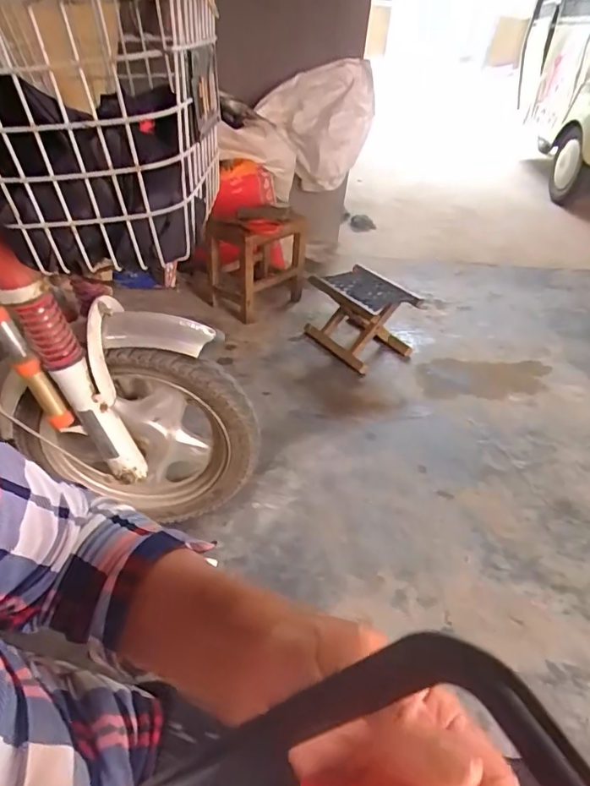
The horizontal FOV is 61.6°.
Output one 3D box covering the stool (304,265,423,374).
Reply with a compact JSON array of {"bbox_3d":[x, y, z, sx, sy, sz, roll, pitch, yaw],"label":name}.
[{"bbox_3d":[0.203,-0.233,1.519,0.231,0.192,0.283,-20,44,-30],"label":"stool"}]

